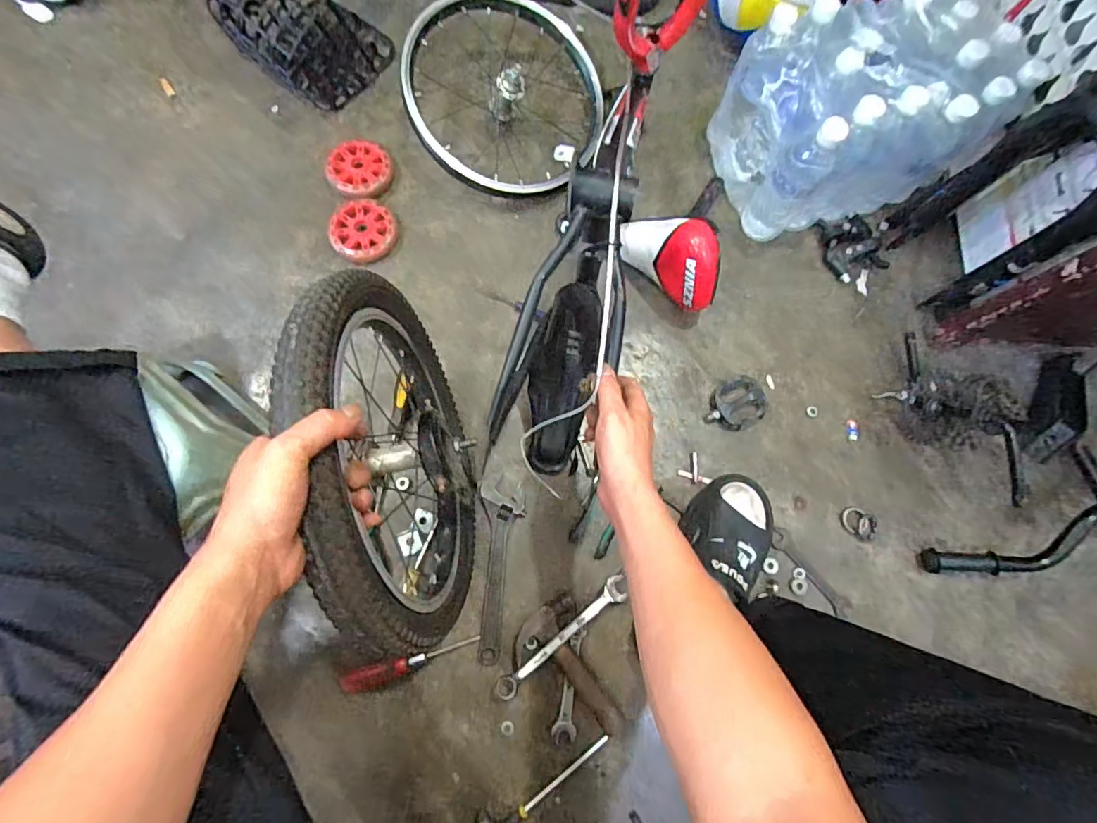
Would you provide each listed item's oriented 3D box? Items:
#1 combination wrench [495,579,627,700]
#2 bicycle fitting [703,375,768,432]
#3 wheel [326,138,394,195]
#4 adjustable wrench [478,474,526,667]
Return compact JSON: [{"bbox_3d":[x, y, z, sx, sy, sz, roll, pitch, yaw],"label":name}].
[{"bbox_3d":[0.020,0.292,0.678,0.213,0.010,0.032,-34,82,-17],"label":"combination wrench"},{"bbox_3d":[0.285,-0.011,0.776,0.080,0.025,0.086,1,78,-3],"label":"bicycle fitting"},{"bbox_3d":[-0.299,-0.386,0.828,0.095,0.026,0.095,1,78,-3],"label":"wheel"},{"bbox_3d":[-0.063,0.214,0.711,0.057,0.012,0.242,0,78,-3],"label":"adjustable wrench"}]

